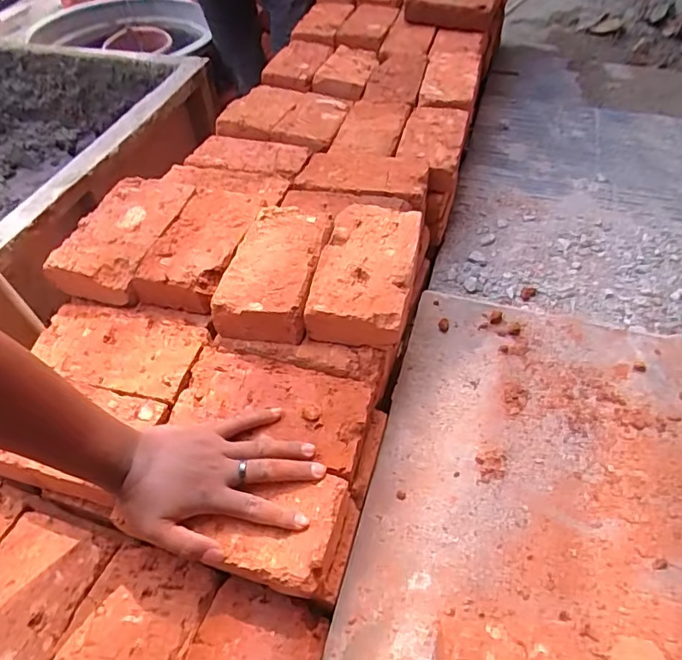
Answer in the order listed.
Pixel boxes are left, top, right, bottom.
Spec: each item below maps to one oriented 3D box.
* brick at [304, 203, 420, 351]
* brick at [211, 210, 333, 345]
[{"bbox_3d":[0.032,-0.066,0.625,0.109,0.068,0.196,9,51,9],"label":"brick"},{"bbox_3d":[-0.077,-0.075,0.636,0.104,0.064,0.196,8,51,8],"label":"brick"}]

